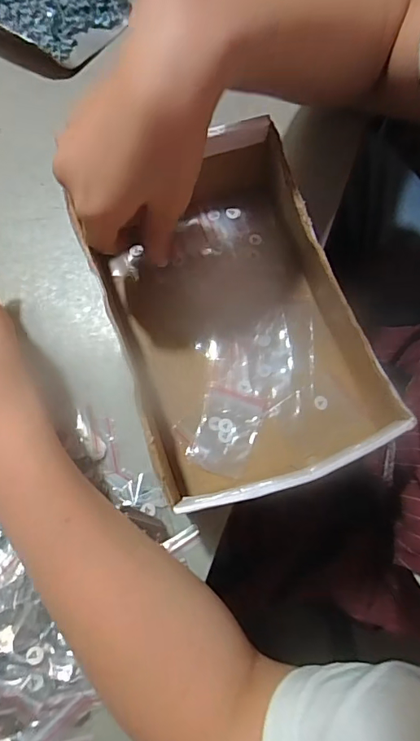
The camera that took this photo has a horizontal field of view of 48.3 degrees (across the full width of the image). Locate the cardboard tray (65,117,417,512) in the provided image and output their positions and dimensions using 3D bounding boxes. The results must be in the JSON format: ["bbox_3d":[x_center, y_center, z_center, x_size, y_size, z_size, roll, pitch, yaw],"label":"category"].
[{"bbox_3d":[0.014,-0.043,0.324,0.169,0.060,0.251,-23,77,-4],"label":"cardboard tray"}]

